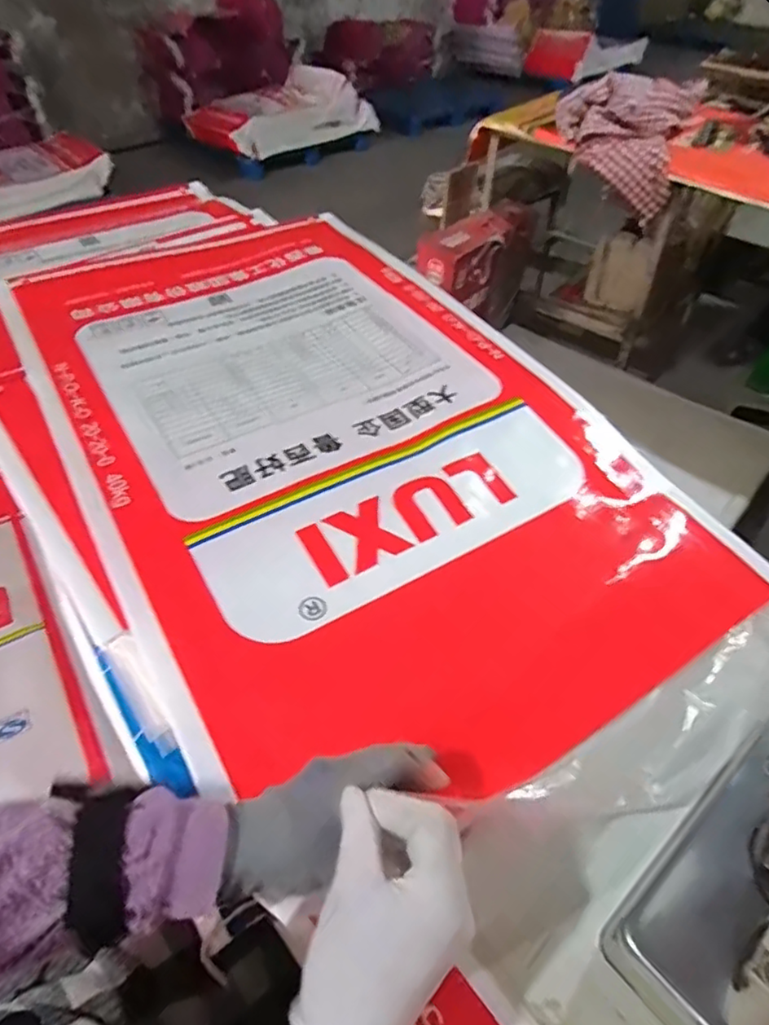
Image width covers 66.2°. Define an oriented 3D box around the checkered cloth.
[{"bbox_3d":[0.586,-0.948,1.463,0.314,0.107,0.361,19,83,16],"label":"checkered cloth"}]

